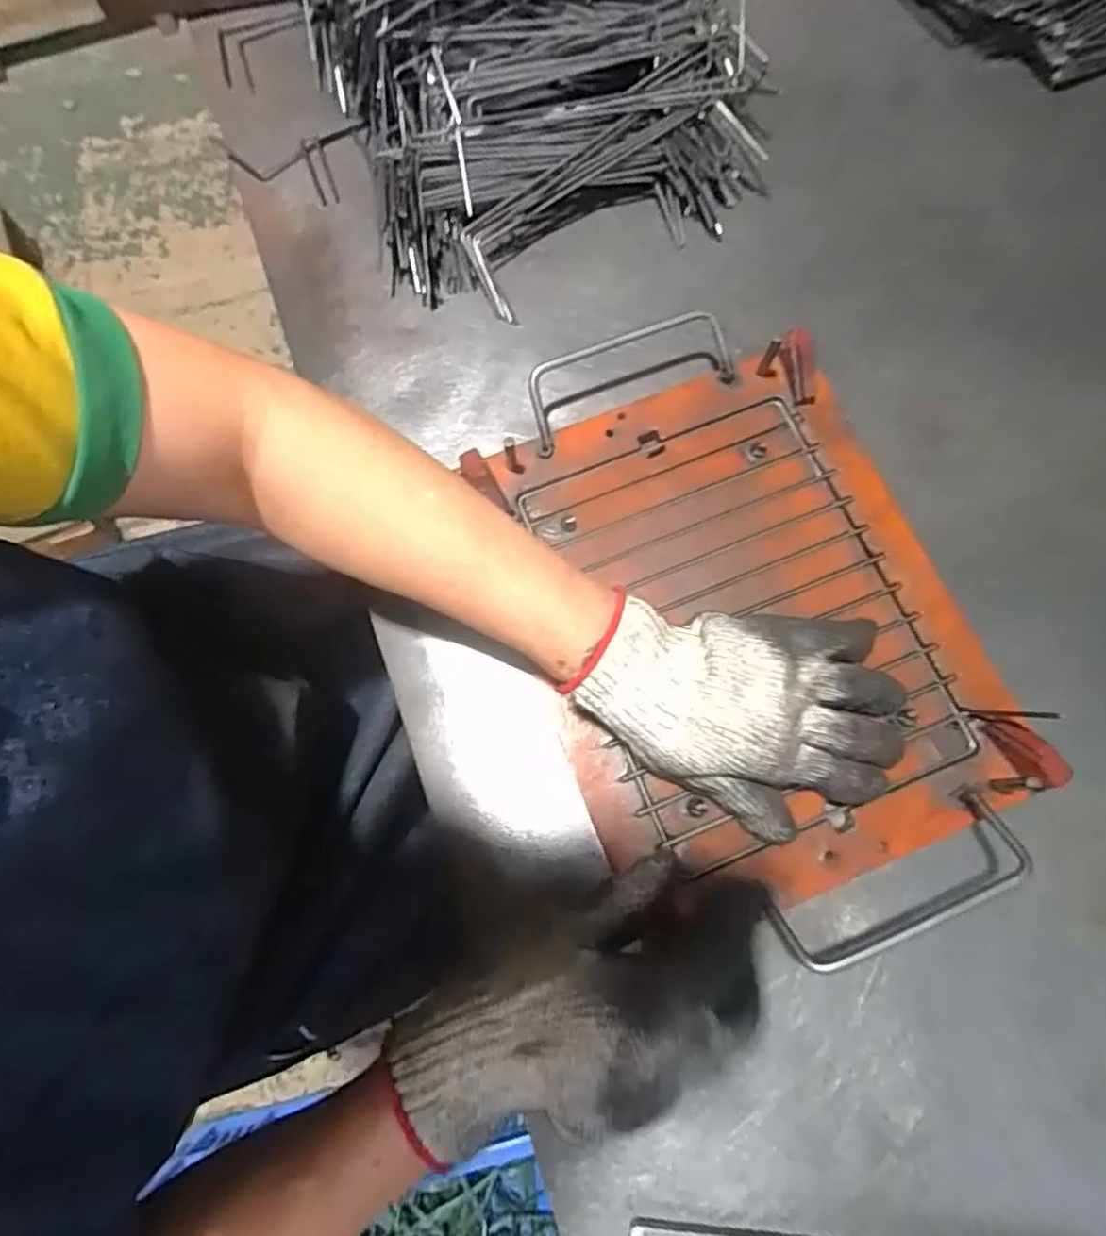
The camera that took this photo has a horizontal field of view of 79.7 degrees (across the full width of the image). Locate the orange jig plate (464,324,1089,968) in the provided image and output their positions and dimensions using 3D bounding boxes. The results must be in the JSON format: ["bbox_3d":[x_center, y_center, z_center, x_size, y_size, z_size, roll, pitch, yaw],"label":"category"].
[{"bbox_3d":[0.112,-0.012,0.389,0.250,0.030,0.383,-20,75,-5],"label":"orange jig plate"}]

